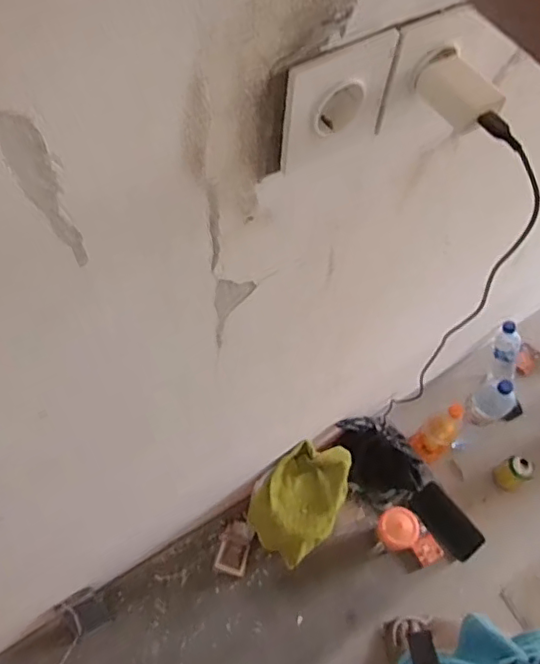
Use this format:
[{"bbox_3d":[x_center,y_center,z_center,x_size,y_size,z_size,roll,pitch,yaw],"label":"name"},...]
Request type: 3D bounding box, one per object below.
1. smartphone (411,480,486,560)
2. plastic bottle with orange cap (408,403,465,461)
[{"bbox_3d":[0.386,0.411,1.232,0.073,0.013,0.170,-41,81,3],"label":"smartphone"},{"bbox_3d":[0.398,0.234,1.321,0.080,0.211,0.080,1,61,-2],"label":"plastic bottle with orange cap"}]

